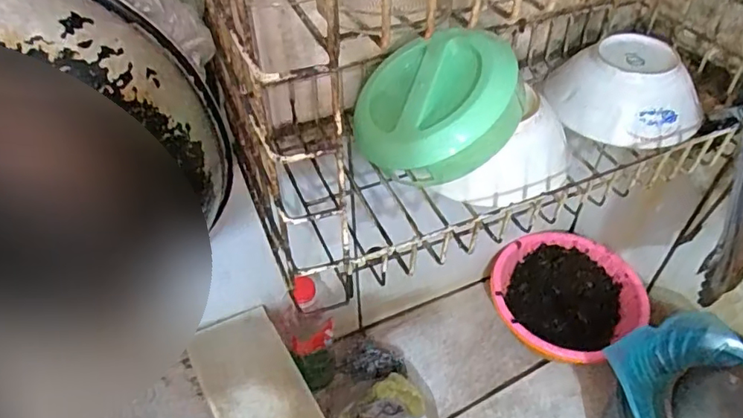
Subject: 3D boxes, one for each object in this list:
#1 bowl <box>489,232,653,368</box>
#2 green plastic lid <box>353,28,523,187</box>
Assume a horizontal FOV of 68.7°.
[{"bbox_3d":[0.284,0.141,0.828,0.212,0.089,0.189,-28,52,-25],"label":"bowl"},{"bbox_3d":[0.053,-0.096,0.487,0.153,0.052,0.153,-41,47,7],"label":"green plastic lid"}]

